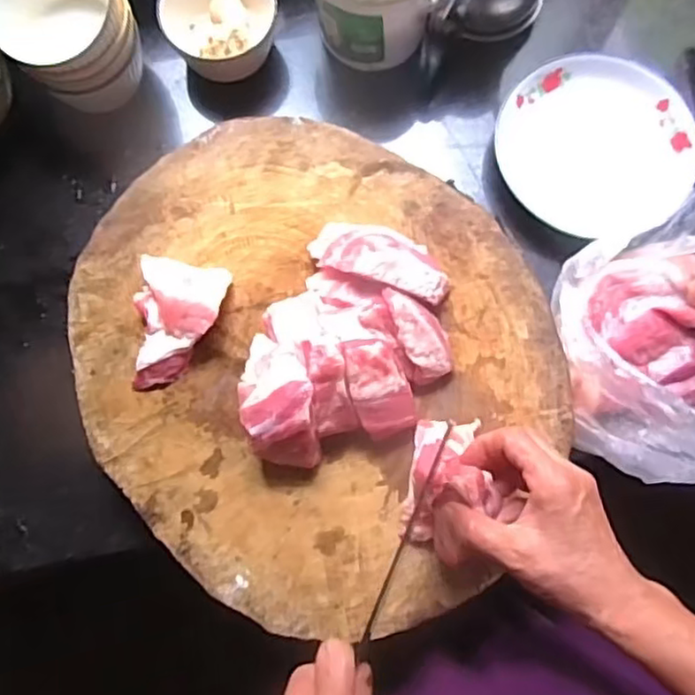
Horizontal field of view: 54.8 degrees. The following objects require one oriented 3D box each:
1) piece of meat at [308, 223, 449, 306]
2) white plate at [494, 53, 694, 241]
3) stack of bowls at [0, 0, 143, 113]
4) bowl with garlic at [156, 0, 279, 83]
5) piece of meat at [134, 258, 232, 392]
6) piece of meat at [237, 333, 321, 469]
[{"bbox_3d":[0.026,-0.070,0.522,0.110,0.054,0.051,18,78,5],"label":"piece of meat"},{"bbox_3d":[0.231,-0.186,0.620,0.174,0.032,0.181,0,77,1],"label":"white plate"},{"bbox_3d":[-0.247,-0.283,0.600,0.106,0.091,0.102,-2,77,0],"label":"stack of bowls"},{"bbox_3d":[-0.120,-0.312,0.642,0.104,0.065,0.100,0,77,1],"label":"bowl with garlic"},{"bbox_3d":[-0.136,-0.019,0.518,0.069,0.035,0.101,11,78,3],"label":"piece of meat"},{"bbox_3d":[-0.051,0.038,0.497,0.052,0.061,0.100,-8,77,-1],"label":"piece of meat"}]

